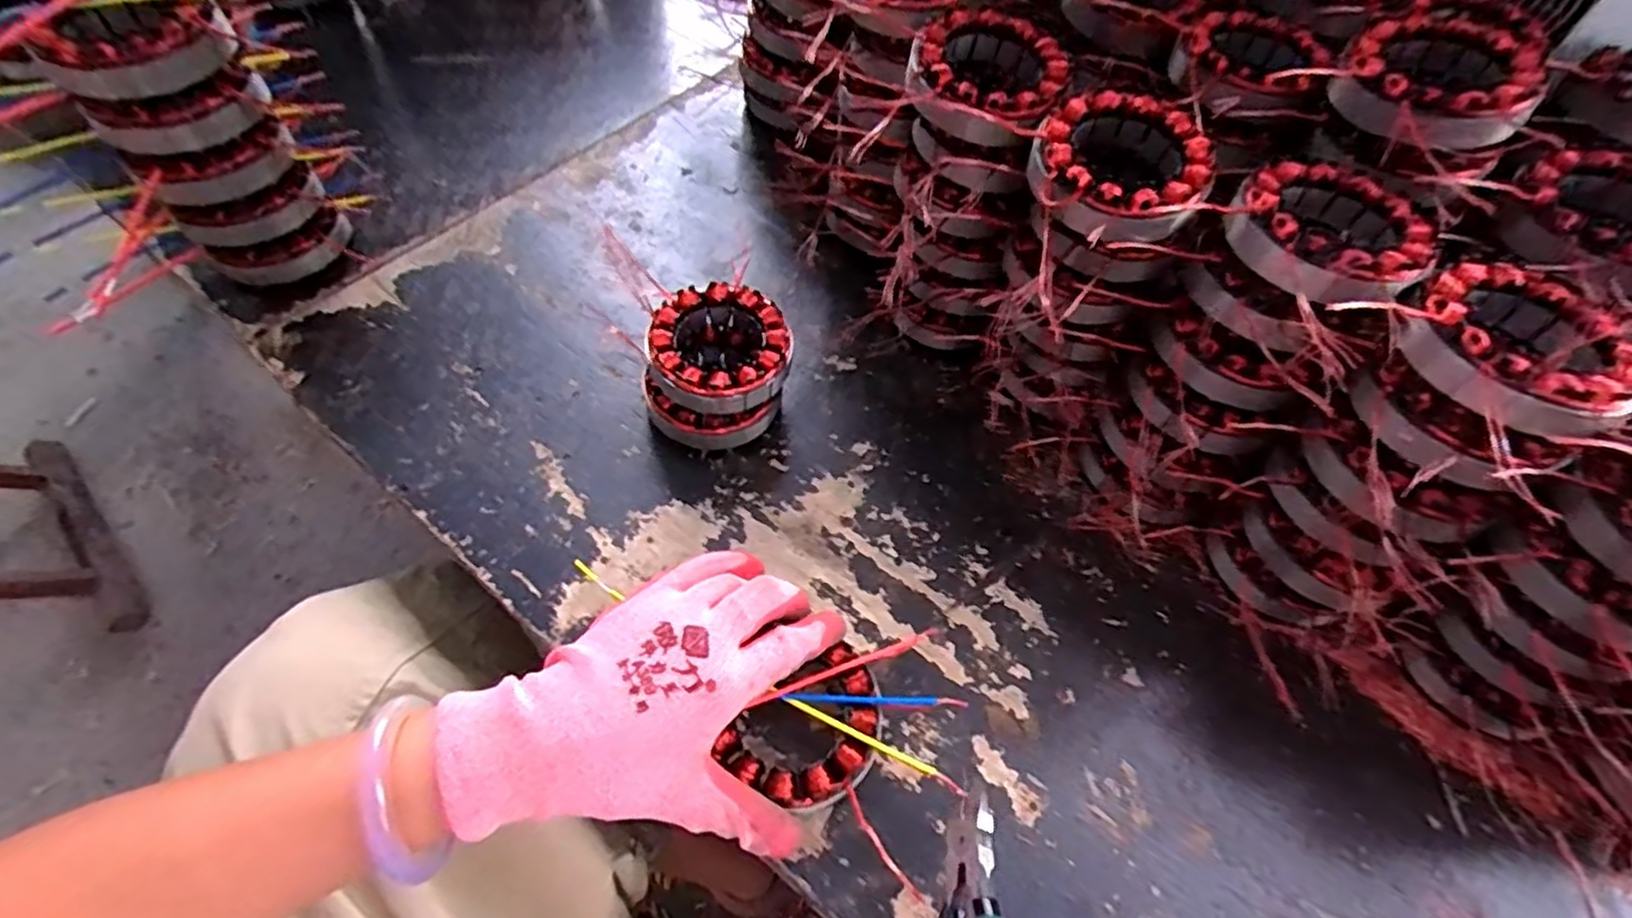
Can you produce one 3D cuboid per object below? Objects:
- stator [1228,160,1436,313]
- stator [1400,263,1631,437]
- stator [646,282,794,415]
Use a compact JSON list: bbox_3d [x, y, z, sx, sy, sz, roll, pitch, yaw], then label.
[{"bbox_3d":[0.243,-0.105,0.336,0.086,0.032,0.083,1,59,-2],"label":"stator"},{"bbox_3d":[0.301,-0.048,0.300,0.091,0.026,0.080,-37,67,-22],"label":"stator"},{"bbox_3d":[-0.059,-0.070,0.437,0.085,0.028,0.081,-1,59,-2],"label":"stator"}]

